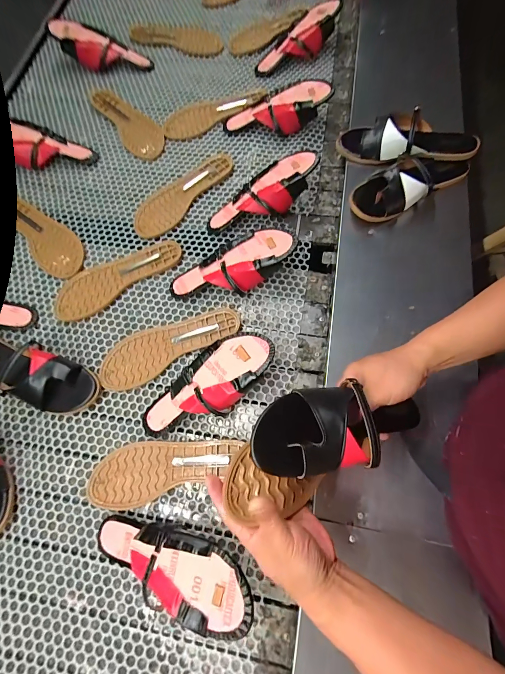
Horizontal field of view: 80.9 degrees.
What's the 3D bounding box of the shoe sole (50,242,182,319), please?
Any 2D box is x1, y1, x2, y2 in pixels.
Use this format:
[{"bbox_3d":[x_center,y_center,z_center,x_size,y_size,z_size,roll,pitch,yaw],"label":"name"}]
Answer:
[{"bbox_3d":[-0.265,-0.121,0.582,0.255,0.013,0.086,-34,74,-9],"label":"shoe sole"}]

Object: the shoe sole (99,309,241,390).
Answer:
[{"bbox_3d":[-0.151,0.011,0.534,0.255,0.016,0.080,-27,73,-7],"label":"shoe sole"}]

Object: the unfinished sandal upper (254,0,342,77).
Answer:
[{"bbox_3d":[0.105,-0.736,0.738,0.241,0.061,0.083,-34,74,5],"label":"unfinished sandal upper"}]

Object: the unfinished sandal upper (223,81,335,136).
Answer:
[{"bbox_3d":[0.054,-0.505,0.667,0.244,0.067,0.092,-3,71,18],"label":"unfinished sandal upper"}]

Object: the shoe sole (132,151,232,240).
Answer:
[{"bbox_3d":[-0.148,-0.312,0.638,0.082,0.013,0.260,42,78,14],"label":"shoe sole"}]

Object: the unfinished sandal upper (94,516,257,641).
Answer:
[{"bbox_3d":[-0.111,0.315,0.401,0.240,0.044,0.102,8,72,25],"label":"unfinished sandal upper"}]

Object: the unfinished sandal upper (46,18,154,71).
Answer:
[{"bbox_3d":[-0.381,-0.731,0.758,0.241,0.059,0.079,4,71,-17],"label":"unfinished sandal upper"}]

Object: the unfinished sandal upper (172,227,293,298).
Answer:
[{"bbox_3d":[-0.037,-0.126,0.546,0.242,0.050,0.097,-19,72,12],"label":"unfinished sandal upper"}]

